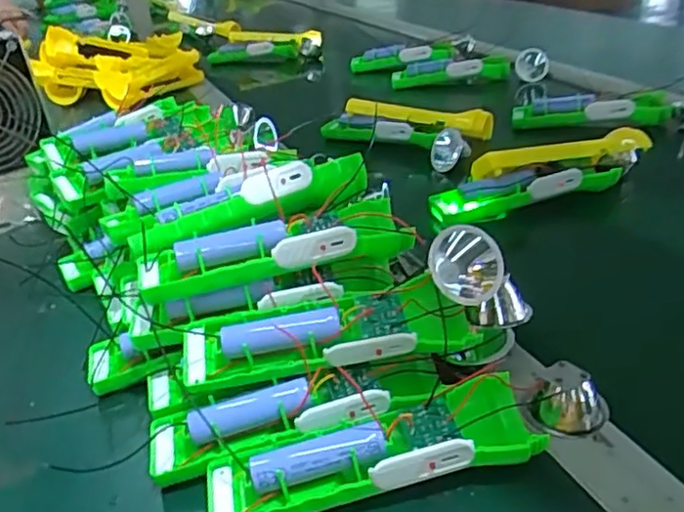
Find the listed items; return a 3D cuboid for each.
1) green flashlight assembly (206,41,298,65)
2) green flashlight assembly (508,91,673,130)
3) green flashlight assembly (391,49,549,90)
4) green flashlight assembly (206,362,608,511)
[{"bbox_3d":[-0.174,-0.379,1.237,0.196,0.039,0.025,8,33,23],"label":"green flashlight assembly"},{"bbox_3d":[0.275,-0.164,0.735,0.162,0.029,0.043,-2,30,11],"label":"green flashlight assembly"},{"bbox_3d":[0.180,-0.268,0.945,0.214,0.036,0.037,-3,30,5],"label":"green flashlight assembly"},{"bbox_3d":[0.035,0.096,0.335,0.205,0.033,0.049,-10,29,-4],"label":"green flashlight assembly"}]

